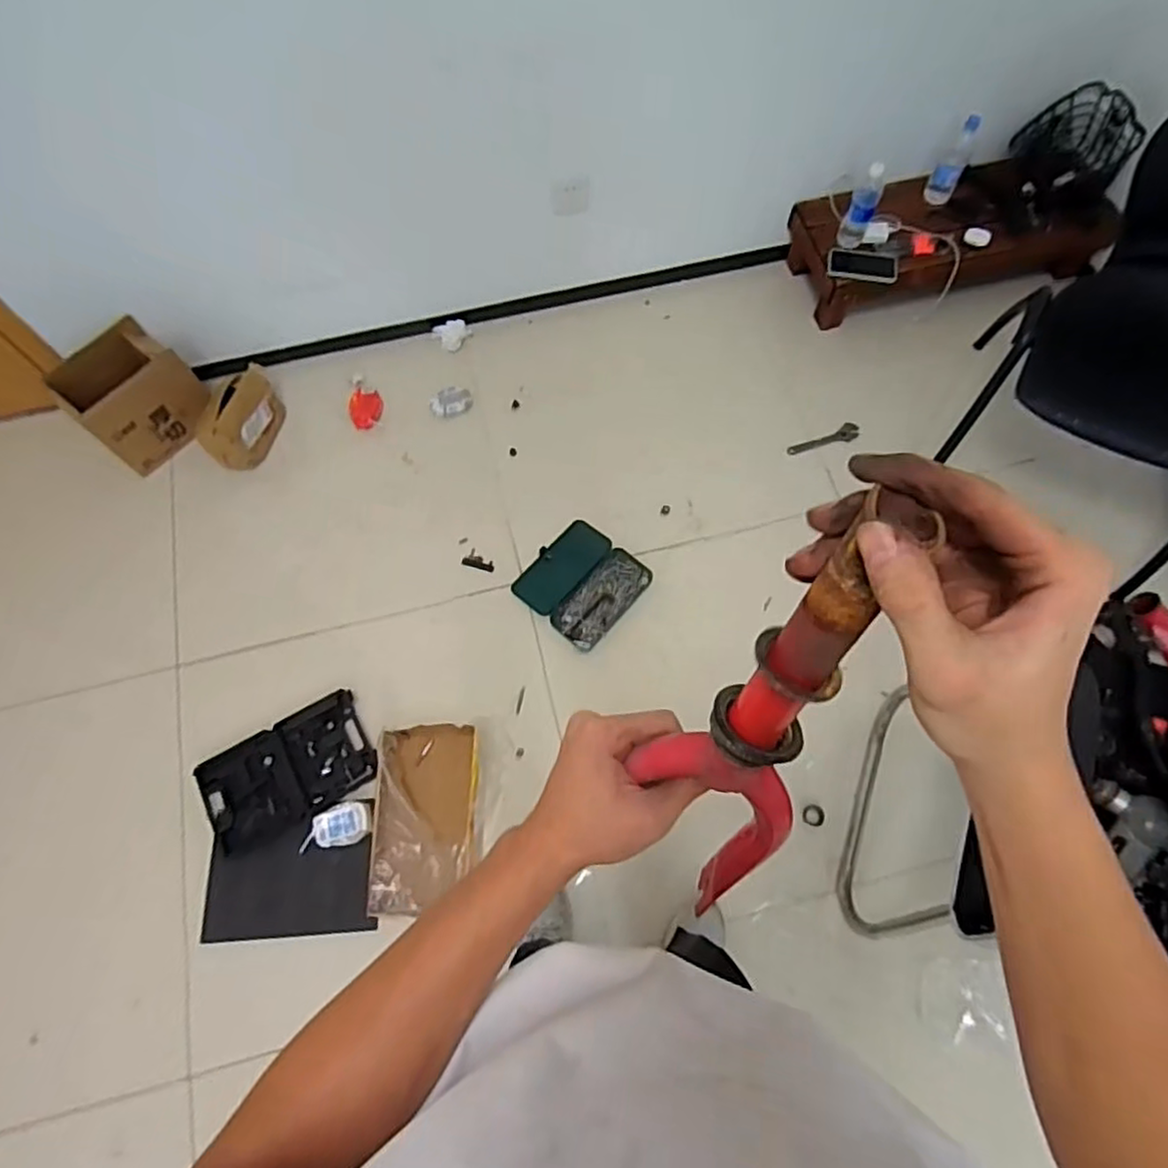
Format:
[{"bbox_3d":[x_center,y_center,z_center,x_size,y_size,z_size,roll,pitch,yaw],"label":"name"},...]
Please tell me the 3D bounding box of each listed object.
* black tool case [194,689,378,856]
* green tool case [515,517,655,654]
[{"bbox_3d":[-0.620,0.391,1.448,0.338,0.037,0.210,-29,69,-10],"label":"black tool case"},{"bbox_3d":[-0.003,-0.006,1.606,0.239,0.031,0.251,37,73,15],"label":"green tool case"}]

